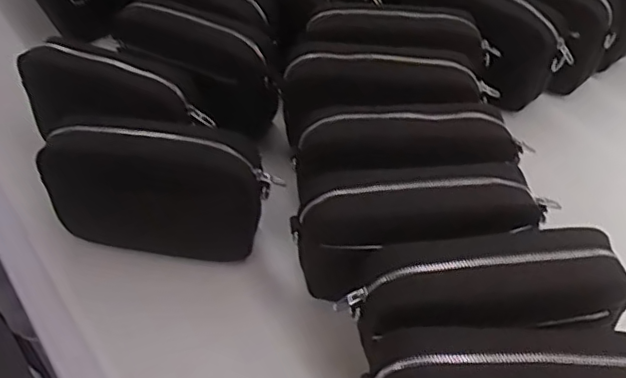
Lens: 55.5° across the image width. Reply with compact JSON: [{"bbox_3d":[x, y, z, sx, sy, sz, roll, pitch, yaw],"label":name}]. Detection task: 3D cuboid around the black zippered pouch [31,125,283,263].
[{"bbox_3d":[-0.140,0.003,0.544,0.205,0.113,0.076,5,49,5],"label":"black zippered pouch"}]

